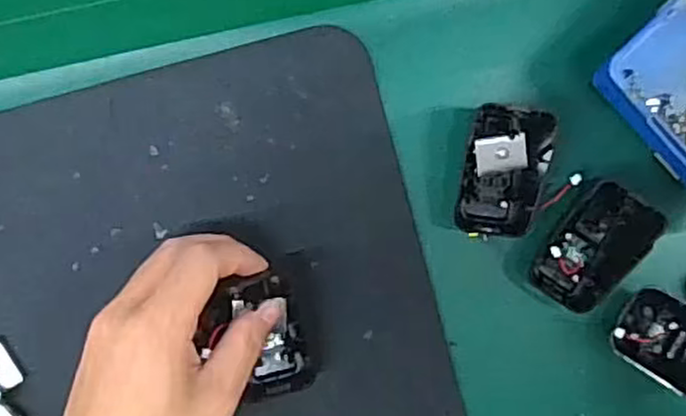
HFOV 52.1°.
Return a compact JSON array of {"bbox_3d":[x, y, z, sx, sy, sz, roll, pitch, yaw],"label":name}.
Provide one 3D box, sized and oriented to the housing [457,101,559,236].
[{"bbox_3d":[0.085,-0.019,0.375,0.046,0.034,0.067,5,94,-5],"label":"housing"}]

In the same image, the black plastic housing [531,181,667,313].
[{"bbox_3d":[0.137,0.021,0.385,0.039,0.027,0.071,40,91,-6],"label":"black plastic housing"}]

